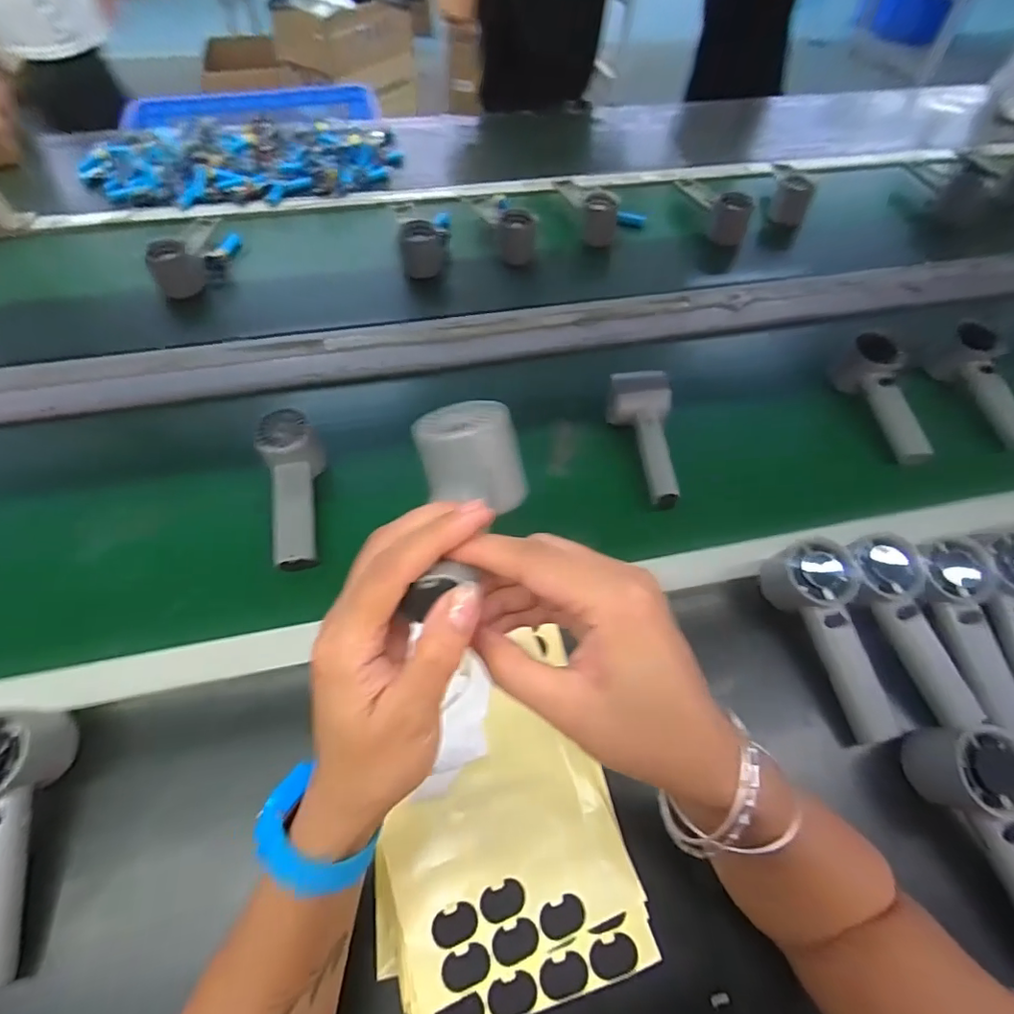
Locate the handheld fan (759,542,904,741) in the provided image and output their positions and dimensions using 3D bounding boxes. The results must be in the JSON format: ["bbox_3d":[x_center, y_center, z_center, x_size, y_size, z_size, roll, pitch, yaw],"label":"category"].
[{"bbox_3d":[0.264,0.107,0.437,0.051,0.053,0.160,-13,77,-11],"label":"handheld fan"}]

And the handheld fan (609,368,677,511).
[{"bbox_3d":[0.139,-0.069,0.546,0.059,0.057,0.147,2,55,0],"label":"handheld fan"}]

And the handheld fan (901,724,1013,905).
[{"bbox_3d":[0.340,0.231,0.365,0.053,0.056,0.161,-14,72,-11],"label":"handheld fan"}]

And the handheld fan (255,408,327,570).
[{"bbox_3d":[-0.206,-0.016,0.522,0.051,0.046,0.153,-6,80,-6],"label":"handheld fan"}]

